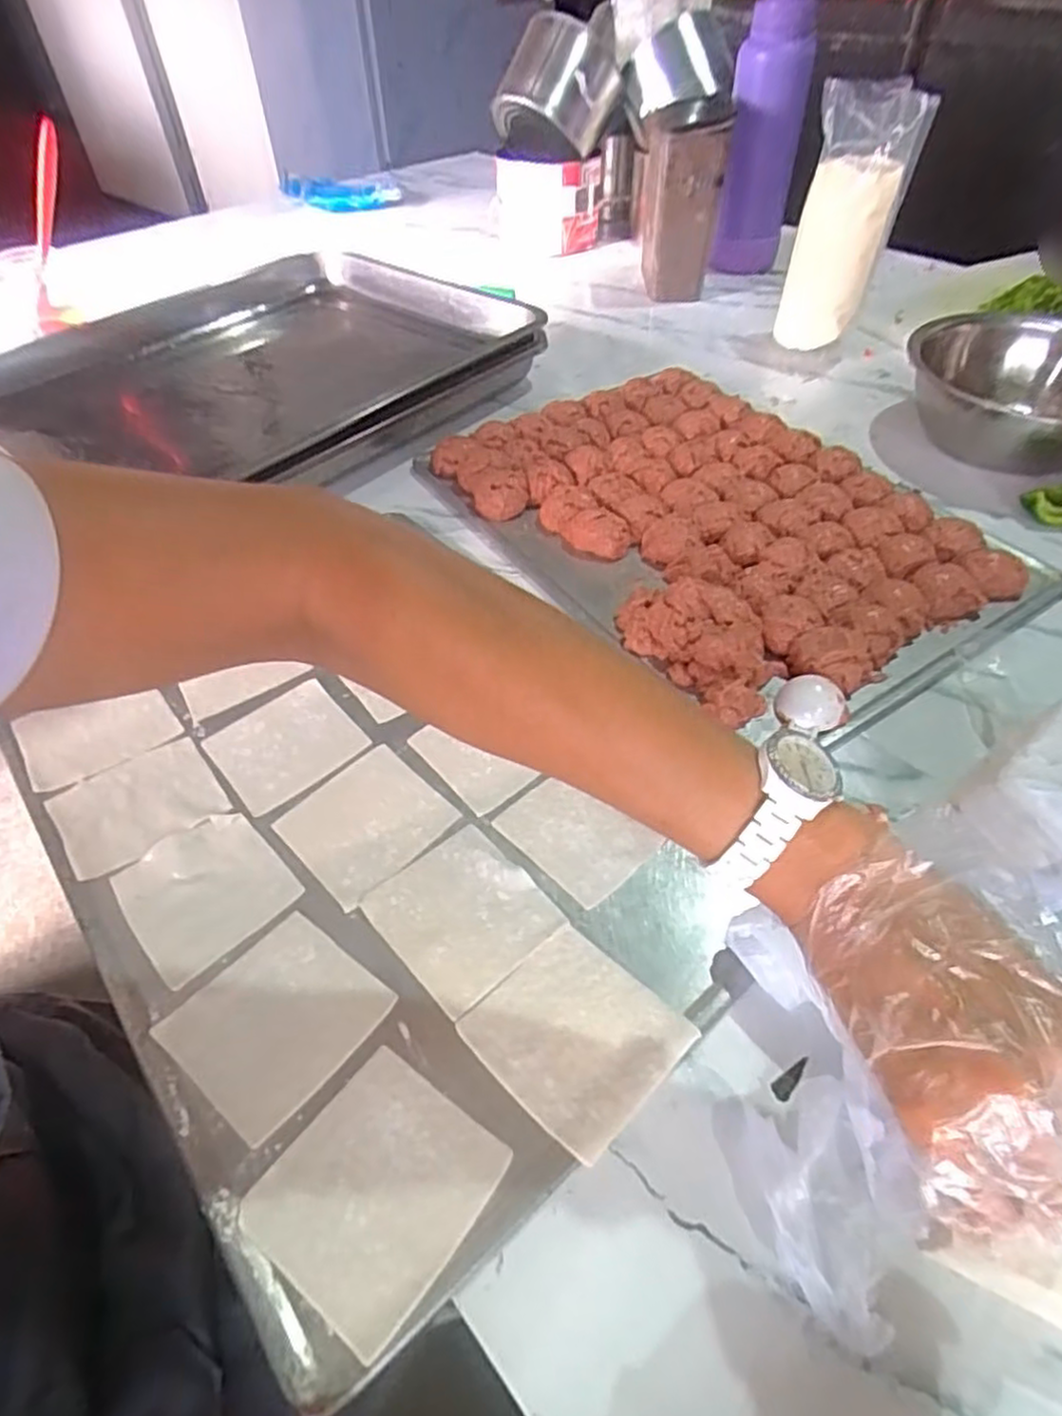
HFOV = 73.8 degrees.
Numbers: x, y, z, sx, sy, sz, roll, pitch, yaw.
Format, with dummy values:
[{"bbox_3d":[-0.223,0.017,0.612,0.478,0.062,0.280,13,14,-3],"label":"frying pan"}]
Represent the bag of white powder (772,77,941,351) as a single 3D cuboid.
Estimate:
[{"bbox_3d":[0.337,-0.515,0.763,0.099,0.229,0.099,16,51,16],"label":"bag of white powder"}]

